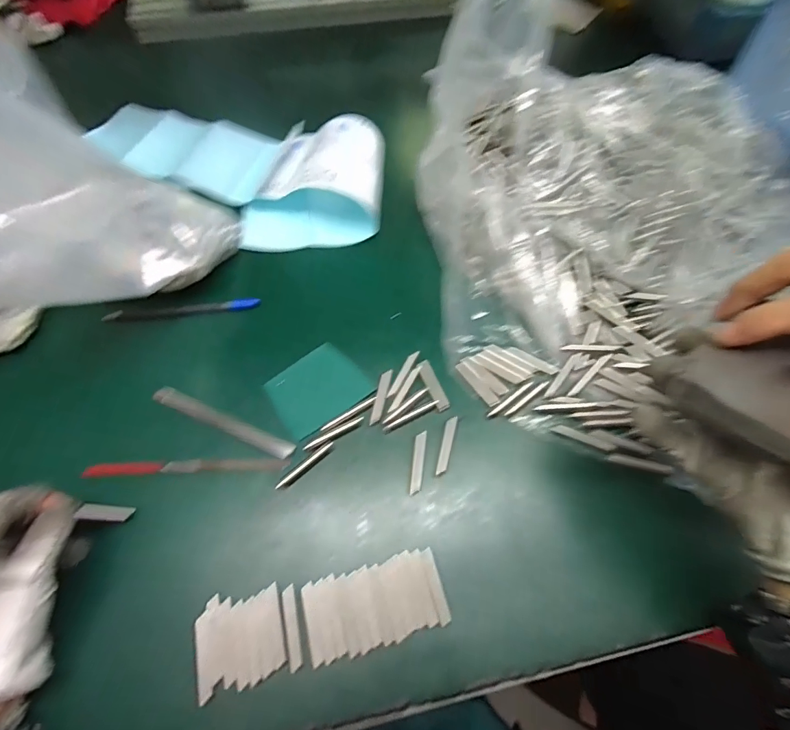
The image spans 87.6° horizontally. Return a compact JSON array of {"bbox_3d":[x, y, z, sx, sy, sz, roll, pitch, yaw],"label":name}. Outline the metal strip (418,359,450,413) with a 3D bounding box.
[{"bbox_3d":[0.034,0.018,0.364,0.012,0.005,0.049,-19,65,-11],"label":"metal strip"}]

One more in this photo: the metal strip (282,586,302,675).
[{"bbox_3d":[-0.070,0.178,0.279,0.008,0.004,0.049,-12,64,-8],"label":"metal strip"}]

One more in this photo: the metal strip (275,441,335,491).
[{"bbox_3d":[-0.071,0.081,0.331,0.053,0.007,0.007,-38,70,-18],"label":"metal strip"}]

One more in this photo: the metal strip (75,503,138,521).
[{"bbox_3d":[-0.208,0.107,0.298,0.004,0.036,0.011,4,69,30],"label":"metal strip"}]

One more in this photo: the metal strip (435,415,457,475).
[{"bbox_3d":[0.043,0.066,0.341,0.009,0.004,0.050,14,64,5],"label":"metal strip"}]

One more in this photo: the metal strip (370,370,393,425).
[{"bbox_3d":[-0.012,0.027,0.358,0.009,0.004,0.051,12,64,5],"label":"metal strip"}]

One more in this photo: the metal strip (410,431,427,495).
[{"bbox_3d":[0.019,0.079,0.334,0.009,0.004,0.050,8,63,3],"label":"metal strip"}]

